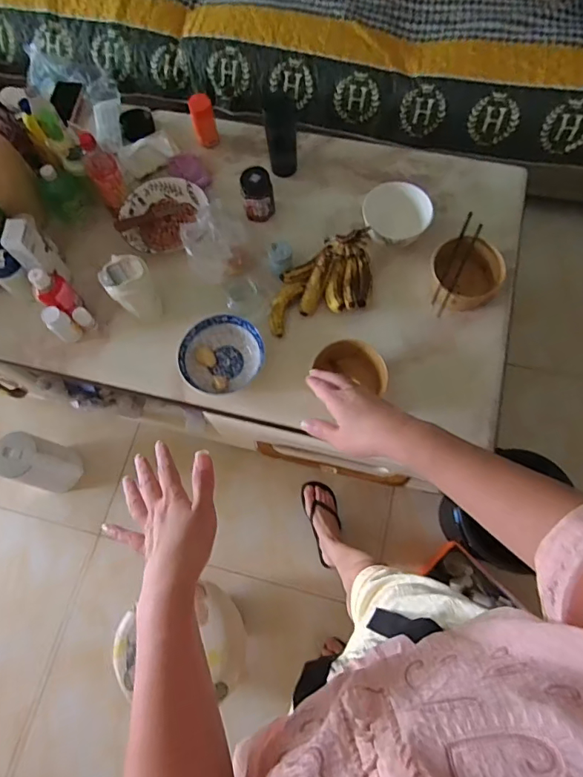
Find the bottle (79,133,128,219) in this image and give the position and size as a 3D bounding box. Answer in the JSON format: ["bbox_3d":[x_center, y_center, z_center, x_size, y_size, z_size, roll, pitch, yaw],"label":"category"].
[{"bbox_3d":[-0.389,-0.449,0.993,0.063,0.167,0.075,-29,73,-7],"label":"bottle"}]

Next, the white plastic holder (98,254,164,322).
[{"bbox_3d":[-0.309,-0.192,0.944,0.085,0.140,0.092,-38,74,-10],"label":"white plastic holder"}]

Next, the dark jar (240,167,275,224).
[{"bbox_3d":[-0.071,-0.413,1.018,0.065,0.113,0.062,-1,71,2],"label":"dark jar"}]

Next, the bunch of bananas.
[{"bbox_3d":[0.055,-0.219,0.971,0.228,0.078,0.148,-16,72,-3],"label":"bunch of bananas"}]

